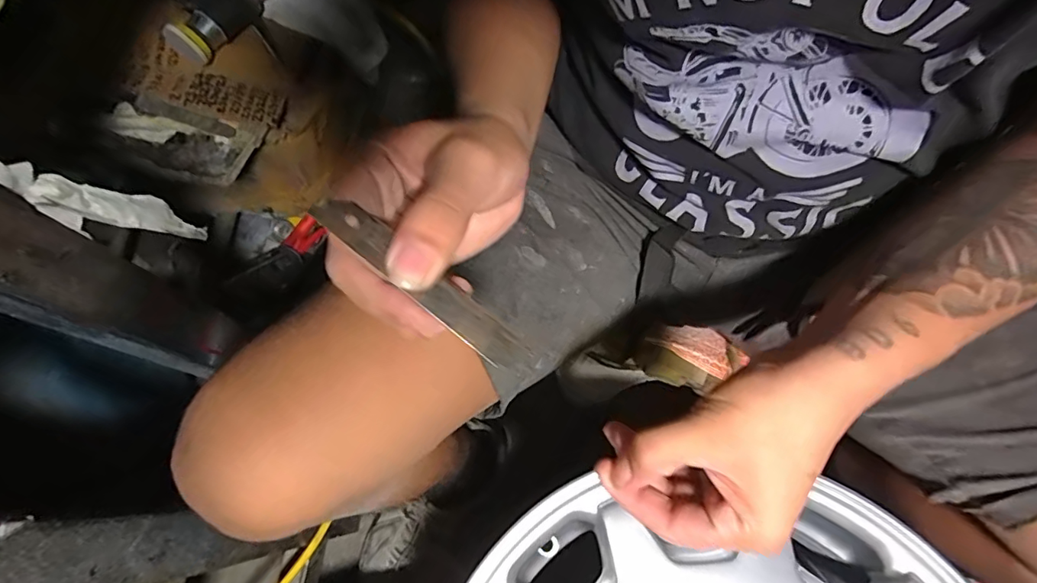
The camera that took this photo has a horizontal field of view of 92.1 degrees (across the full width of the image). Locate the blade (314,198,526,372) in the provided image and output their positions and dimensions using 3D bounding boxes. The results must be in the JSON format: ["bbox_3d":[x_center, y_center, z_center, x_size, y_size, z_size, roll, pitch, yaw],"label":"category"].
[{"bbox_3d":[-0.035,-0.002,0.191,0.097,0.008,0.016,38,73,-10],"label":"blade"}]

